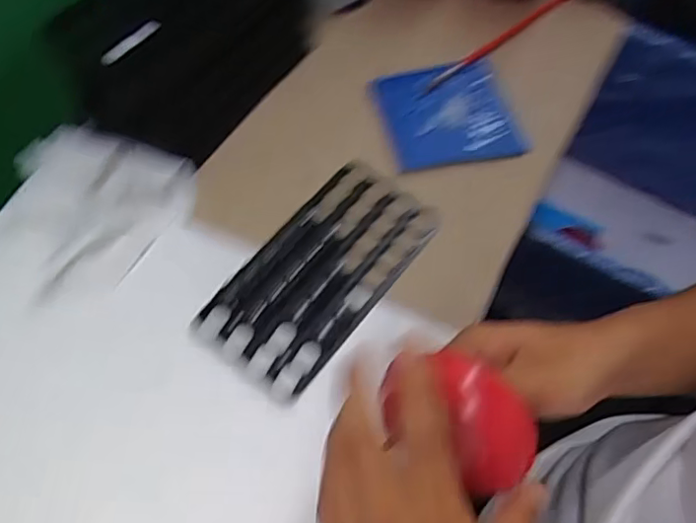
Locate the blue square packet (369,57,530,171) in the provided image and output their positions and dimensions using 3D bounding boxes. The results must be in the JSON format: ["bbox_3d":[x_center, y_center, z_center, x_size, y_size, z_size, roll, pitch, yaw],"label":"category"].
[{"bbox_3d":[0.089,-0.137,0.541,0.118,0.009,0.108,-8,61,-7],"label":"blue square packet"}]

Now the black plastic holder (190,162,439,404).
[{"bbox_3d":[-0.020,0.006,0.464,0.095,0.018,0.197,35,65,16],"label":"black plastic holder"}]

